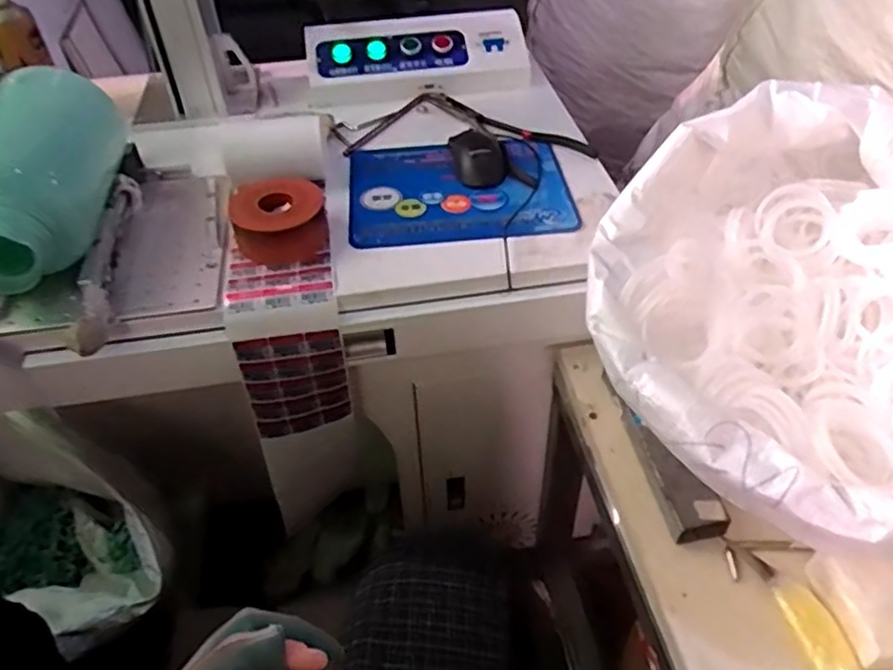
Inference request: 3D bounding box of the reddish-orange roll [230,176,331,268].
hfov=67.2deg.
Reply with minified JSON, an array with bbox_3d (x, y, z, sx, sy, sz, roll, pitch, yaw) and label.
[{"bbox_3d":[-0.184,-0.129,0.737,0.096,0.061,0.104,-2,45,2],"label":"reddish-orange roll"}]

